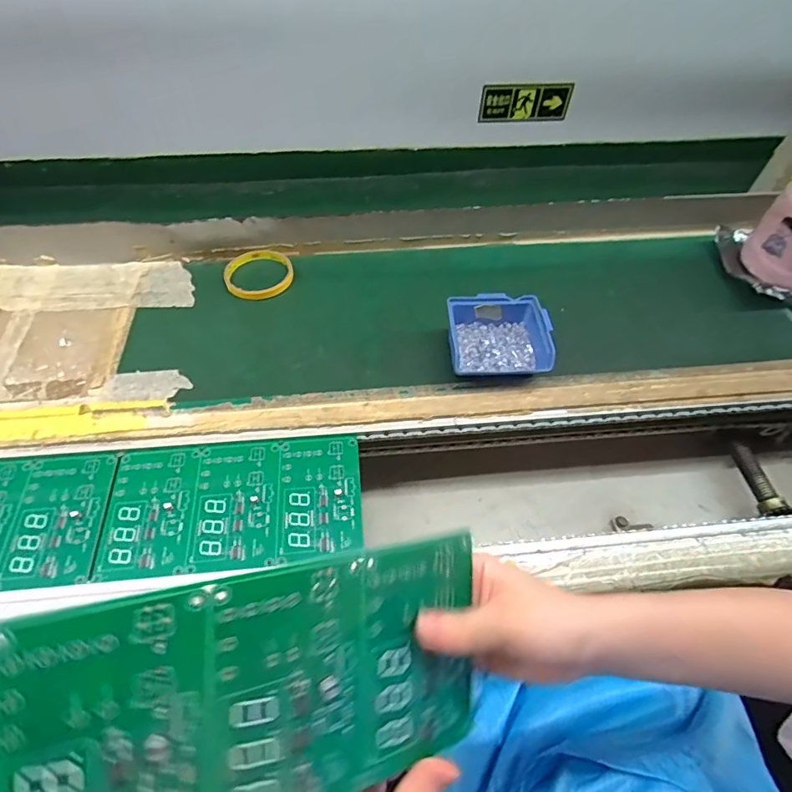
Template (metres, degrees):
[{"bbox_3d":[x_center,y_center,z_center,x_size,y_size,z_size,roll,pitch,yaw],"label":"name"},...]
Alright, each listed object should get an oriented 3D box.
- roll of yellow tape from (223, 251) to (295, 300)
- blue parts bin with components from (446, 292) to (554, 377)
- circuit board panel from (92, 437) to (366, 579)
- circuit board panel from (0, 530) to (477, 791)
[{"bbox_3d":[-0.174,-0.156,0.610,0.084,0.010,0.086,1,55,-1],"label":"roll of yellow tape"},{"bbox_3d":[0.108,-0.060,0.525,0.101,0.061,0.087,2,55,0],"label":"blue parts bin with components"},{"bbox_3d":[-0.147,0.098,0.449,0.227,0.005,0.116,-4,56,-4],"label":"circuit board panel"},{"bbox_3d":[-0.051,0.144,0.233,0.224,0.004,0.121,1,88,-33],"label":"circuit board panel"}]

